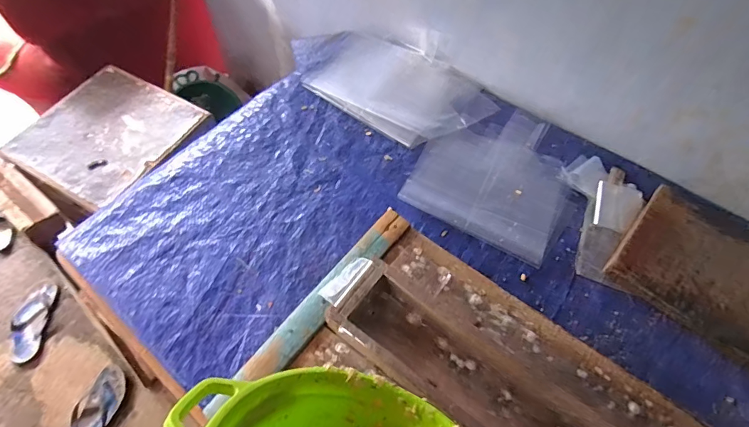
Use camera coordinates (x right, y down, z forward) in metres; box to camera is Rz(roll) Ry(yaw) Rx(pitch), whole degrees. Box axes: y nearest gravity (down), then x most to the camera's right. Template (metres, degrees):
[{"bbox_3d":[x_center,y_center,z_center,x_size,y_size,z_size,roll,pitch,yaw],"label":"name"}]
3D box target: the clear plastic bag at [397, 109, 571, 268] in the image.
[{"bbox_3d":[0.197,-0.072,0.690,0.227,0.013,0.268,26,61,14],"label":"clear plastic bag"}]

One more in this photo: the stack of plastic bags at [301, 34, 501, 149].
[{"bbox_3d":[0.052,-0.229,0.780,0.300,0.016,0.216,32,62,17],"label":"stack of plastic bags"}]

